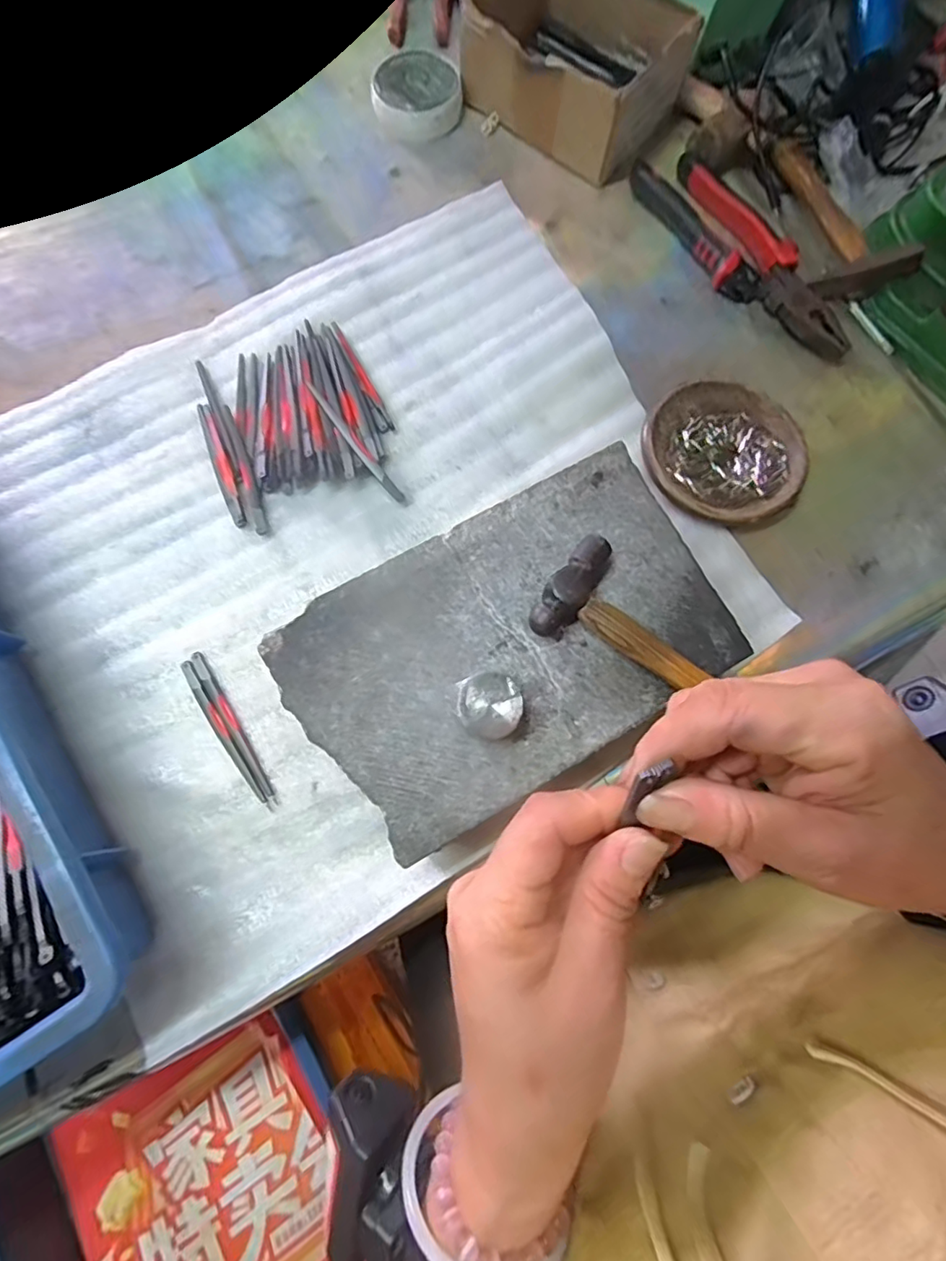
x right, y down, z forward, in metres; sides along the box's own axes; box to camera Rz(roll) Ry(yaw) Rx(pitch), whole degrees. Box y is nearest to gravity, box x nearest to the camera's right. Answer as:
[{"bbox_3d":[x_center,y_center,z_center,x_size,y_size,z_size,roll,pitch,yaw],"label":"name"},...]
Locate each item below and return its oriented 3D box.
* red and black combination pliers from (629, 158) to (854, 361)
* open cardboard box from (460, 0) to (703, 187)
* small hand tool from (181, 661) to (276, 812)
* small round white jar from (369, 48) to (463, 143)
[{"bbox_3d":[0.215,-0.298,0.455,0.055,0.024,0.220,-34,78,-10],"label":"red and black combination pliers"},{"bbox_3d":[0.085,-0.479,0.478,0.165,0.065,0.126,39,77,9],"label":"open cardboard box"},{"bbox_3d":[-0.155,0.065,0.356,0.008,0.005,0.108,-32,78,-10],"label":"small hand tool"},{"bbox_3d":[-0.047,-0.459,0.491,0.076,0.025,0.085,-4,75,-3],"label":"small round white jar"}]

